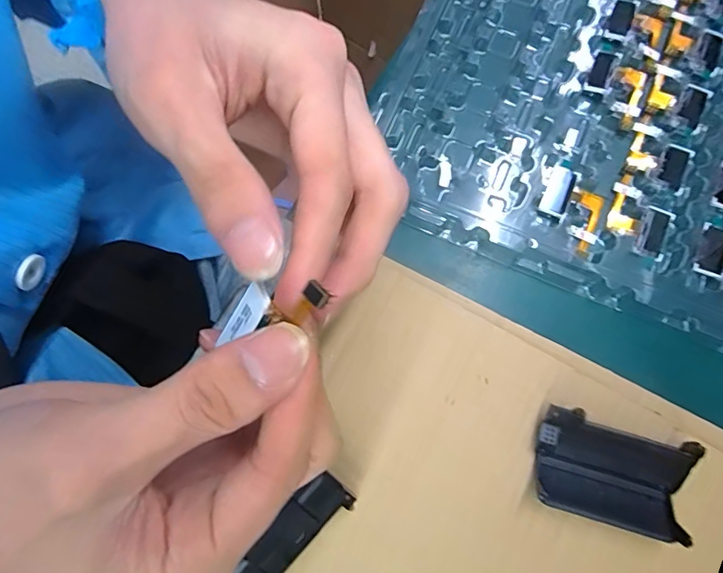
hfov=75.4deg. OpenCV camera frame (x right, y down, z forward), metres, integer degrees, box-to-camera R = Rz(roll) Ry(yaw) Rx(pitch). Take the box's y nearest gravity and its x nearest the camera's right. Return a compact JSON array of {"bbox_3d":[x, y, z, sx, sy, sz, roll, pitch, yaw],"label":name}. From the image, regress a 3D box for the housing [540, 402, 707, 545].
[{"bbox_3d":[0.122,0.092,0.231,0.071,0.021,0.046,17,78,4],"label":"housing"}]

